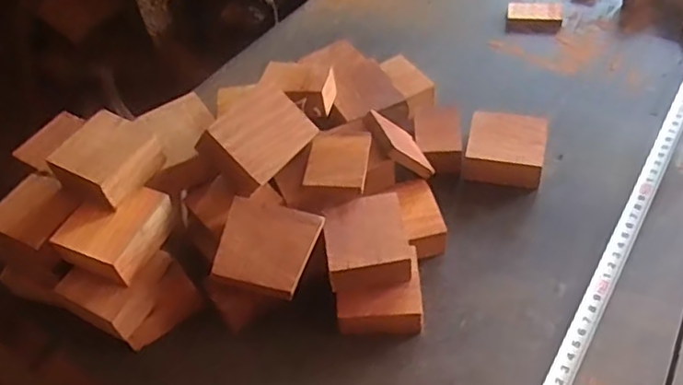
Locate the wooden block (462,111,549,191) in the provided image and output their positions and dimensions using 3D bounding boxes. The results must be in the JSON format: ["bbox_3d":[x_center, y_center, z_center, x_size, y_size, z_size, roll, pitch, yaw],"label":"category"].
[{"bbox_3d":[0.136,-0.034,0.509,0.060,0.031,0.065,10,52,14],"label":"wooden block"}]

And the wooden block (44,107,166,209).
[{"bbox_3d":[-0.161,-0.024,0.422,0.054,0.027,0.058,24,58,25],"label":"wooden block"}]

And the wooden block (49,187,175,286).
[{"bbox_3d":[-0.154,0.026,0.413,0.055,0.028,0.066,20,57,23],"label":"wooden block"}]

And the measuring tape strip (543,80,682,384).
[{"bbox_3d":[0.206,0.034,0.449,0.016,0.005,0.482,25,59,23],"label":"measuring tape strip"}]

